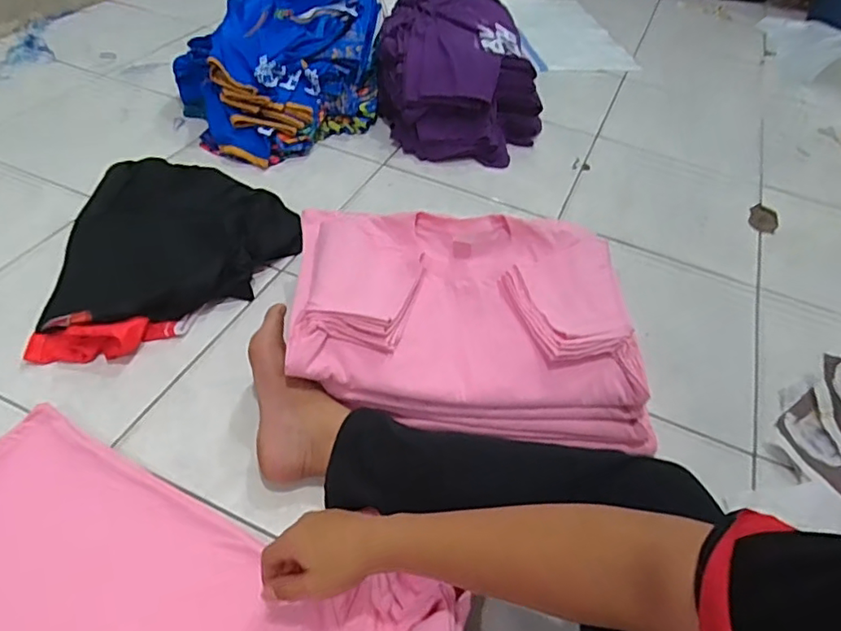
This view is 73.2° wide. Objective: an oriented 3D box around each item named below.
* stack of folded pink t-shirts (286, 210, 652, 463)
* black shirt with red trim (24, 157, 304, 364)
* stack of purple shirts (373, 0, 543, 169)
[{"bbox_3d":[0.065,-0.004,0.837,0.489,0.109,0.348,2,47,-5],"label":"stack of folded pink t-shirts"},{"bbox_3d":[-0.411,-0.122,0.998,0.390,0.065,0.476,-4,46,-11],"label":"black shirt with red trim"},{"bbox_3d":[0.088,-0.643,1.455,0.401,0.198,0.671,2,46,-6],"label":"stack of purple shirts"}]

